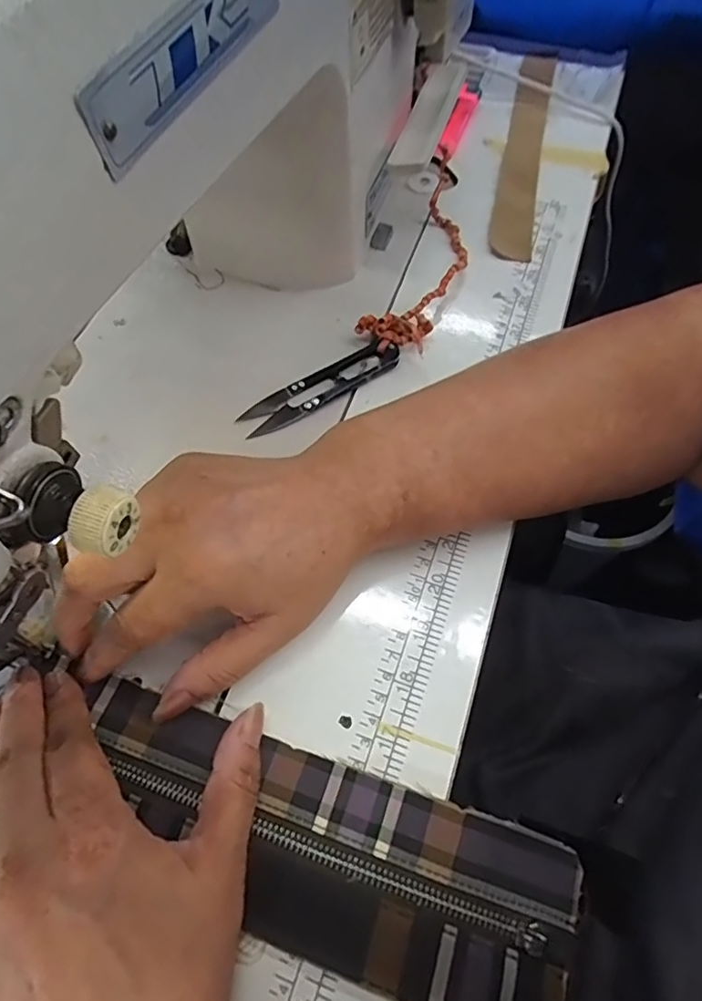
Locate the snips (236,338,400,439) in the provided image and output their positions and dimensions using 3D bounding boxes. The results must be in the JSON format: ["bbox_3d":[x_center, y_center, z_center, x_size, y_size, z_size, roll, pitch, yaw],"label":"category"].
[{"bbox_3d":[-0.017,-0.067,0.339,0.099,0.013,0.023,-27,65,-13],"label":"snips"}]

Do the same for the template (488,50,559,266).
[{"bbox_3d":[0.137,-0.284,0.454,0.030,0.012,0.268,11,63,7],"label":"template"}]

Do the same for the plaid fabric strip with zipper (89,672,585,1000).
[{"bbox_3d":[-0.016,0.137,0.239,0.217,0.015,0.072,23,65,10],"label":"plaid fabric strip with zipper"}]

